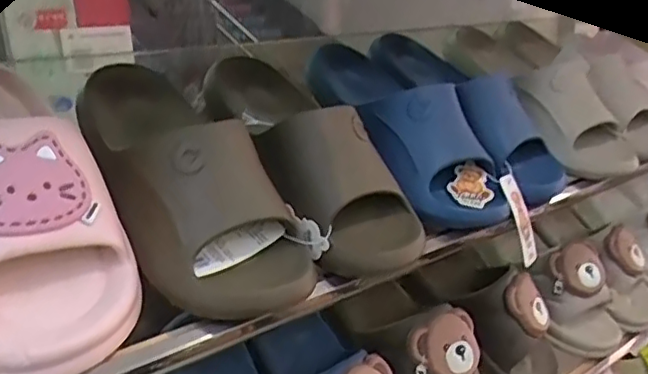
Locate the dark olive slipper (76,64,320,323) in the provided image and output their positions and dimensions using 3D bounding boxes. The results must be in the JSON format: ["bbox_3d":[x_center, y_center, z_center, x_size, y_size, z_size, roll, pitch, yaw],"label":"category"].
[{"bbox_3d":[-0.092,-0.014,0.450,0.122,0.069,0.248,-15,52,-36],"label":"dark olive slipper"}]

